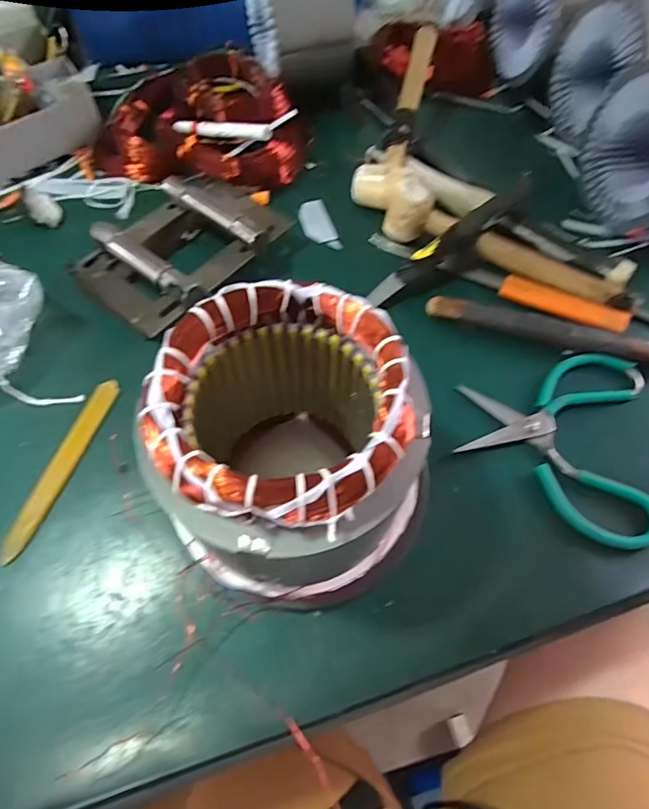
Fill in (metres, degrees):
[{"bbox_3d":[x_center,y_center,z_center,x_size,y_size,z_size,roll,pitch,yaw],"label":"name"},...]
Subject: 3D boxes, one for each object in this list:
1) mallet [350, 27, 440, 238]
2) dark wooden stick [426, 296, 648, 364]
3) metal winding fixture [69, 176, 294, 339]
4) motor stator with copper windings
[{"bbox_3d":[0.084,-0.325,0.560,0.087,0.081,0.298,5,61,1],"label":"mallet"},{"bbox_3d":[0.215,-0.072,0.445,0.230,0.018,0.024,16,62,7],"label":"dark wooden stick"},{"bbox_3d":[-0.144,-0.165,0.486,0.144,0.050,0.210,36,66,17],"label":"metal winding fixture"},{"bbox_3d":[-0.007,0.035,0.298,0.159,0.176,0.160,1,61,-2],"label":"motor stator with copper windings"}]

